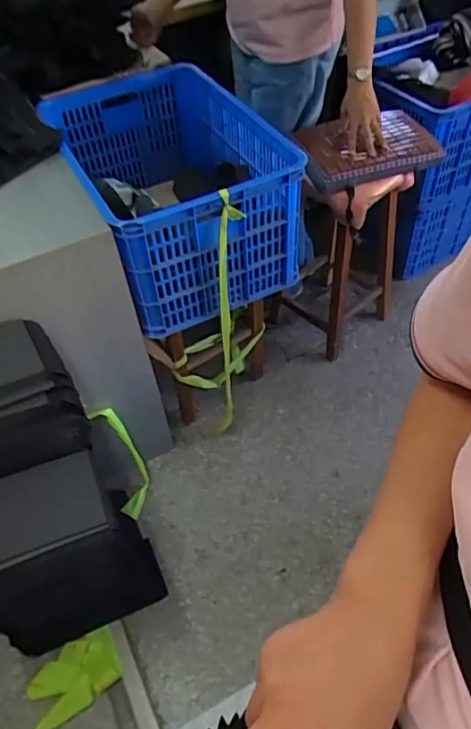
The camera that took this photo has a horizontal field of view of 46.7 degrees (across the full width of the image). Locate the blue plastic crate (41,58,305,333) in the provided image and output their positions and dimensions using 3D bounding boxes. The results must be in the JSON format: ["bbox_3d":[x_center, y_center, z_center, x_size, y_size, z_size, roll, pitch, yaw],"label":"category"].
[{"bbox_3d":[-0.158,-0.415,1.303,0.408,0.320,0.606,-24,52,-15],"label":"blue plastic crate"}]

